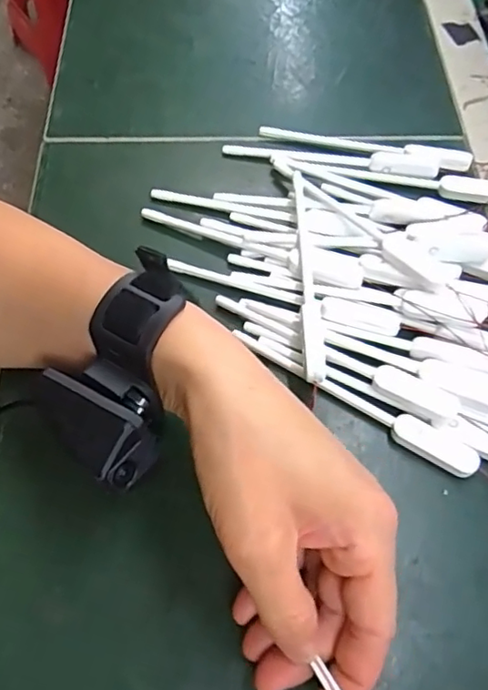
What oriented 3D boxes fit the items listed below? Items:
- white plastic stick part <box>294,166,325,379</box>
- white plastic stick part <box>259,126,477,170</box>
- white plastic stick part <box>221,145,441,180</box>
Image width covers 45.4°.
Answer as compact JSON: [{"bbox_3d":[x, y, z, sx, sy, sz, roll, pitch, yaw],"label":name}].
[{"bbox_3d":[0.037,-0.046,0.345,0.011,0.011,0.138,-1,61,-1],"label":"white plastic stick part"},{"bbox_3d":[0.084,-0.141,0.406,0.145,0.009,0.019,15,62,7],"label":"white plastic stick part"},{"bbox_3d":[0.058,-0.128,0.400,0.145,0.009,0.015,9,61,4],"label":"white plastic stick part"}]

